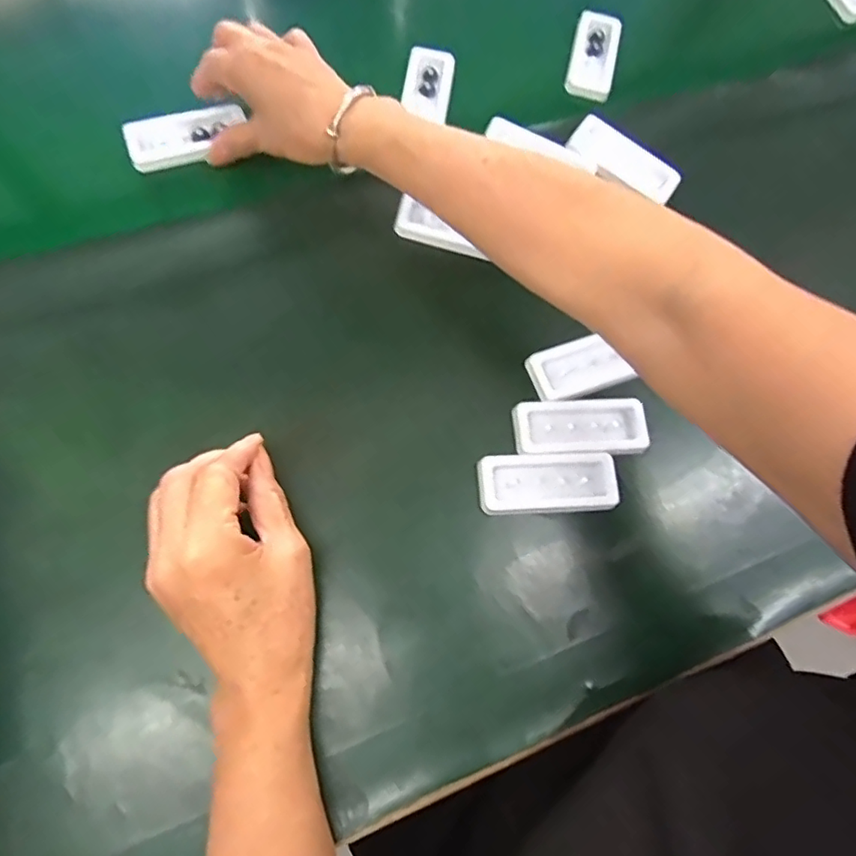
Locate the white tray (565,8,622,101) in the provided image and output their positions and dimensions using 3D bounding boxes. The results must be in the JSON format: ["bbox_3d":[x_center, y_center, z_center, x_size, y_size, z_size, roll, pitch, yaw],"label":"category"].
[{"bbox_3d":[0.143,-0.320,0.494,0.037,0.013,0.095,14,70,2],"label":"white tray"}]

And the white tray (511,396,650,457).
[{"bbox_3d":[0.100,-0.002,0.379,0.088,0.005,0.039,-2,70,-4],"label":"white tray"}]

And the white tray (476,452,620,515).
[{"bbox_3d":[0.077,0.034,0.366,0.089,0.009,0.038,-2,70,-4],"label":"white tray"}]

